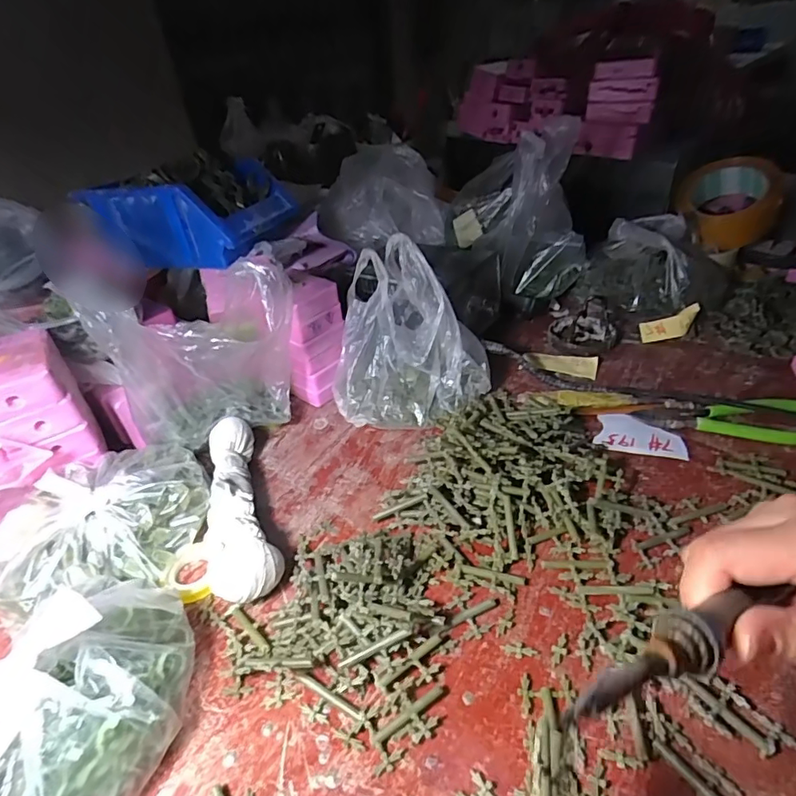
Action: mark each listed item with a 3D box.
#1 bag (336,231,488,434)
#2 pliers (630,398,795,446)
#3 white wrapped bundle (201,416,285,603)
[{"bbox_3d":[0.009,-0.057,0.446,0.140,0.139,0.102,-7,38,-3],"label":"bag"},{"bbox_3d":[0.281,0.018,0.416,0.156,0.011,0.046,2,38,9],"label":"pliers"},{"bbox_3d":[-0.121,0.079,0.373,0.049,0.041,0.166,-16,39,-14],"label":"white wrapped bundle"}]

